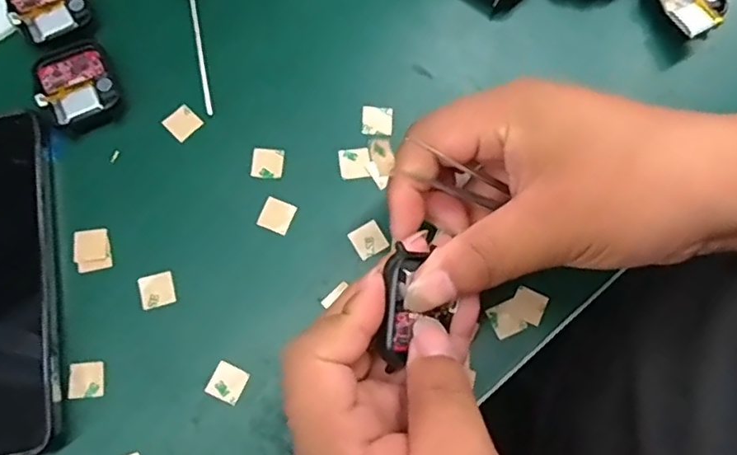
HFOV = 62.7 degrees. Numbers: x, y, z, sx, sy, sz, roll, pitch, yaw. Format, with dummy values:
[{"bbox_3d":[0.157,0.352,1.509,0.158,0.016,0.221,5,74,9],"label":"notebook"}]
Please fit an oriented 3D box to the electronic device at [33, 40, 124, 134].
[{"bbox_3d":[-0.146,-0.071,0.305,0.037,0.006,0.045,-27,77,-9],"label":"electronic device"}]

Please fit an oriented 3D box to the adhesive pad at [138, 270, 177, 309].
[{"bbox_3d":[-0.099,0.029,0.283,0.016,0.004,0.016,-16,75,-6],"label":"adhesive pad"}]

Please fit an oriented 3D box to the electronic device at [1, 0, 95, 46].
[{"bbox_3d":[-0.169,-0.120,0.316,0.038,0.005,0.048,-32,77,-10],"label":"electronic device"}]

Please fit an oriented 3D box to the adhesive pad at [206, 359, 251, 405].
[{"bbox_3d":[-0.064,0.070,0.274,0.015,0.004,0.015,24,75,5],"label":"adhesive pad"}]

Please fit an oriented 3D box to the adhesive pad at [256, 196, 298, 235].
[{"bbox_3d":[-0.045,-0.006,0.295,0.015,0.004,0.016,22,74,5],"label":"adhesive pad"}]

